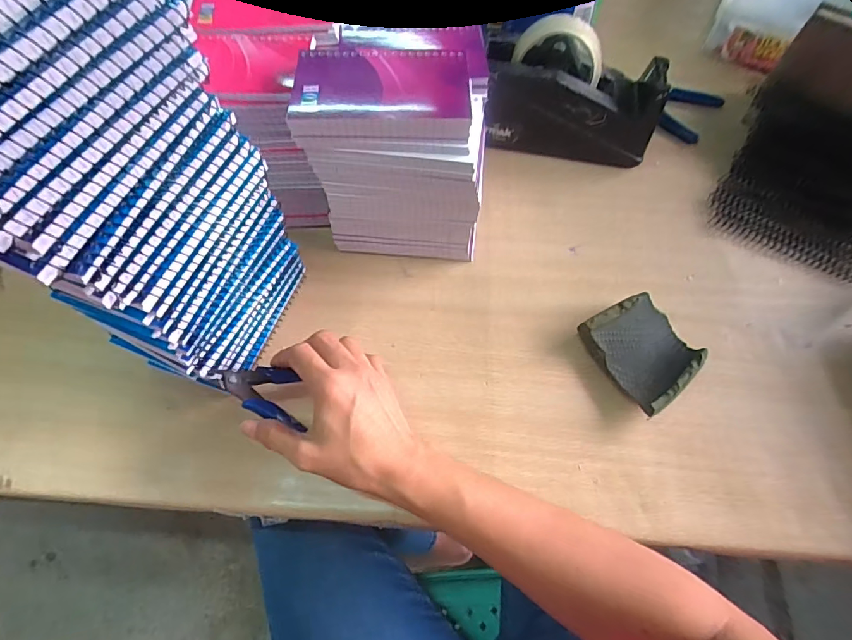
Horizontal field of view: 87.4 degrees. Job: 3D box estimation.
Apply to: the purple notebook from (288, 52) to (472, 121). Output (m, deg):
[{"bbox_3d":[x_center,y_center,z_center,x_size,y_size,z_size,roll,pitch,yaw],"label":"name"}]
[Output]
[{"bbox_3d":[-0.032,-0.174,0.328,0.125,0.005,0.070,0,64,0],"label":"purple notebook"}]

